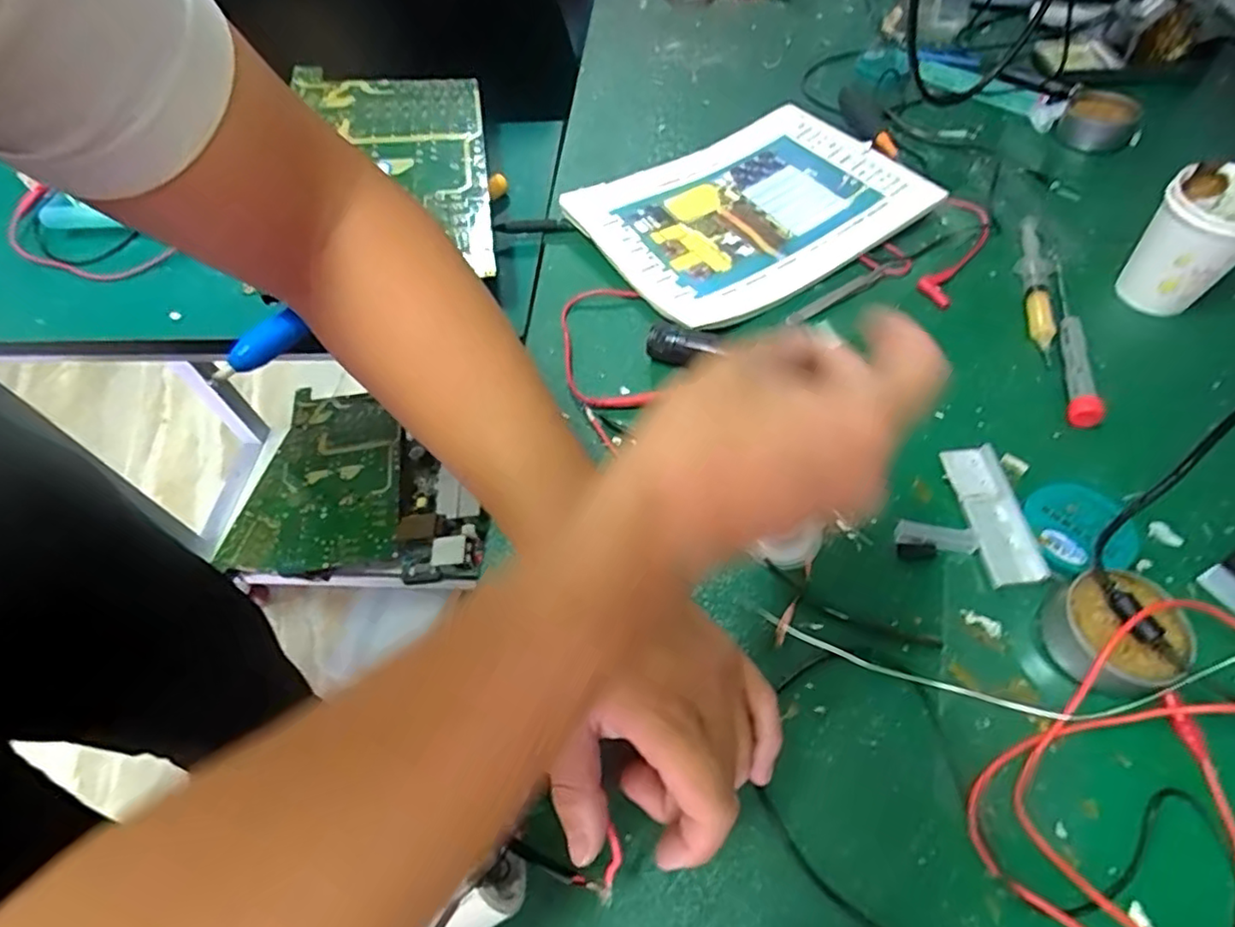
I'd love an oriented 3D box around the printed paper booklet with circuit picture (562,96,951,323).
[{"bbox_3d":[0.117,-0.240,0.584,0.278,0.020,0.204,-29,60,-15],"label":"printed paper booklet with circuit picture"}]

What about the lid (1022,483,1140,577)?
[{"bbox_3d":[0.286,0.038,0.395,0.056,0.015,0.059,-1,57,2],"label":"lid"}]

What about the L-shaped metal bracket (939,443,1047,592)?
[{"bbox_3d":[0.239,0.032,0.407,0.033,0.011,0.095,-4,57,0],"label":"L-shaped metal bracket"}]

